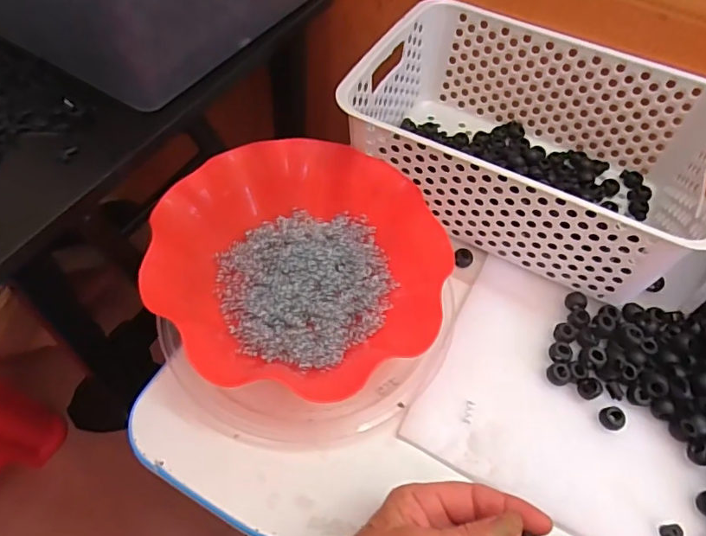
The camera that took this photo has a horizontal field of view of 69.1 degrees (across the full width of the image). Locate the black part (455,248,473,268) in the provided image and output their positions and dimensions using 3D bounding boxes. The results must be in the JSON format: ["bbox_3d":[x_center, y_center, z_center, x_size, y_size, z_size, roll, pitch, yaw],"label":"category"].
[{"bbox_3d":[0.100,-0.009,0.465,0.017,0.012,0.019,23,64,9],"label":"black part"}]

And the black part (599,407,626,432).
[{"bbox_3d":[0.194,0.112,0.382,0.017,0.007,0.017,1,62,-2],"label":"black part"}]

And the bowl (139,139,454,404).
[{"bbox_3d":[-0.035,-0.005,0.407,0.220,0.058,0.205,1,62,-2],"label":"bowl"}]

